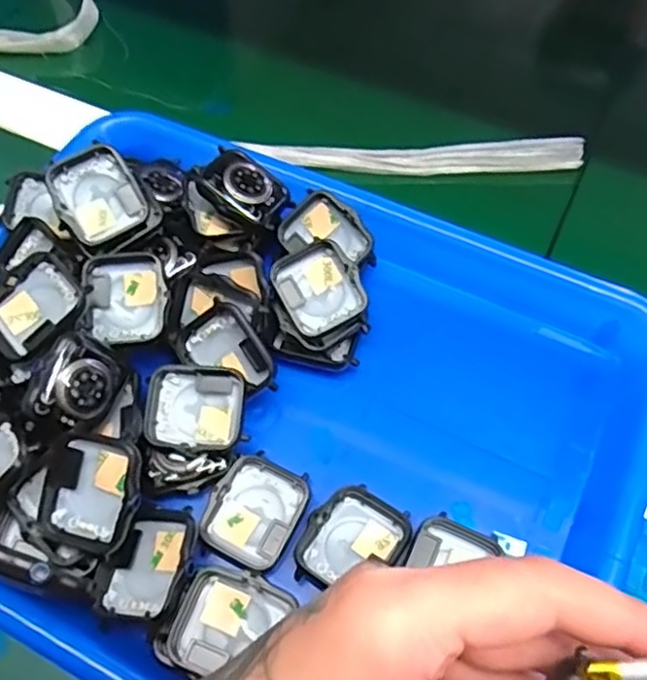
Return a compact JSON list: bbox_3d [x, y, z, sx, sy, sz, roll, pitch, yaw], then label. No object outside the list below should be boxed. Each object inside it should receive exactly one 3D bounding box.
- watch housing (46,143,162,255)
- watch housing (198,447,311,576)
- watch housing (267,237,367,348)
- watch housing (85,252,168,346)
[{"bbox_3d":[-0.106,-0.066,0.314,0.038,0.010,0.047,-39,95,-11],"label":"watch housing"},{"bbox_3d":[-0.030,0.073,0.282,0.037,0.009,0.043,25,64,14],"label":"watch housing"},{"bbox_3d":[-0.002,-0.021,0.314,0.042,0.015,0.048,-26,92,1],"label":"watch housing"},{"bbox_3d":[-0.091,-0.019,0.304,0.036,0.011,0.043,-6,78,-3],"label":"watch housing"}]

